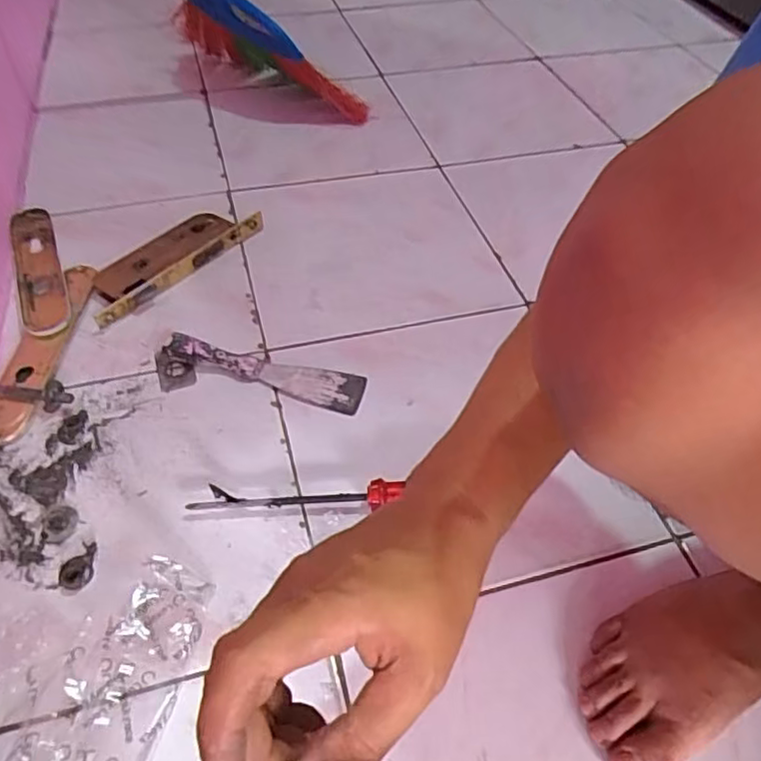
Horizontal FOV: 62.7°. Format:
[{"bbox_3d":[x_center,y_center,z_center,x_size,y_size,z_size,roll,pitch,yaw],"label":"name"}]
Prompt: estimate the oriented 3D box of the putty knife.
[{"bbox_3d":[-0.112,-0.016,0.617,0.197,0.019,0.043,15,51,9],"label":"putty knife"}]

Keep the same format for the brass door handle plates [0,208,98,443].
[{"bbox_3d":[-0.358,-0.087,0.662,0.094,0.022,0.337,-10,51,-12],"label":"brass door handle plates"}]

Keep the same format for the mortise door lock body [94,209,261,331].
[{"bbox_3d":[-0.240,-0.144,0.710,0.075,0.020,0.220,33,56,22],"label":"mortise door lock body"}]

